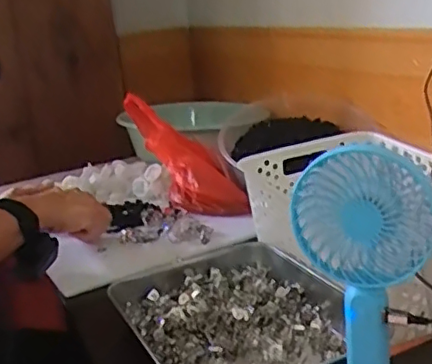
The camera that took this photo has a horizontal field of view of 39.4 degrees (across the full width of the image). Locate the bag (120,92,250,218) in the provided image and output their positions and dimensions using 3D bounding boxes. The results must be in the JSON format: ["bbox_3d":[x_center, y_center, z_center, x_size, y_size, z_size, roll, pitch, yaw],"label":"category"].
[{"bbox_3d":[-0.061,-0.034,0.974,0.076,0.272,0.125,-48,-8,34],"label":"bag"}]

